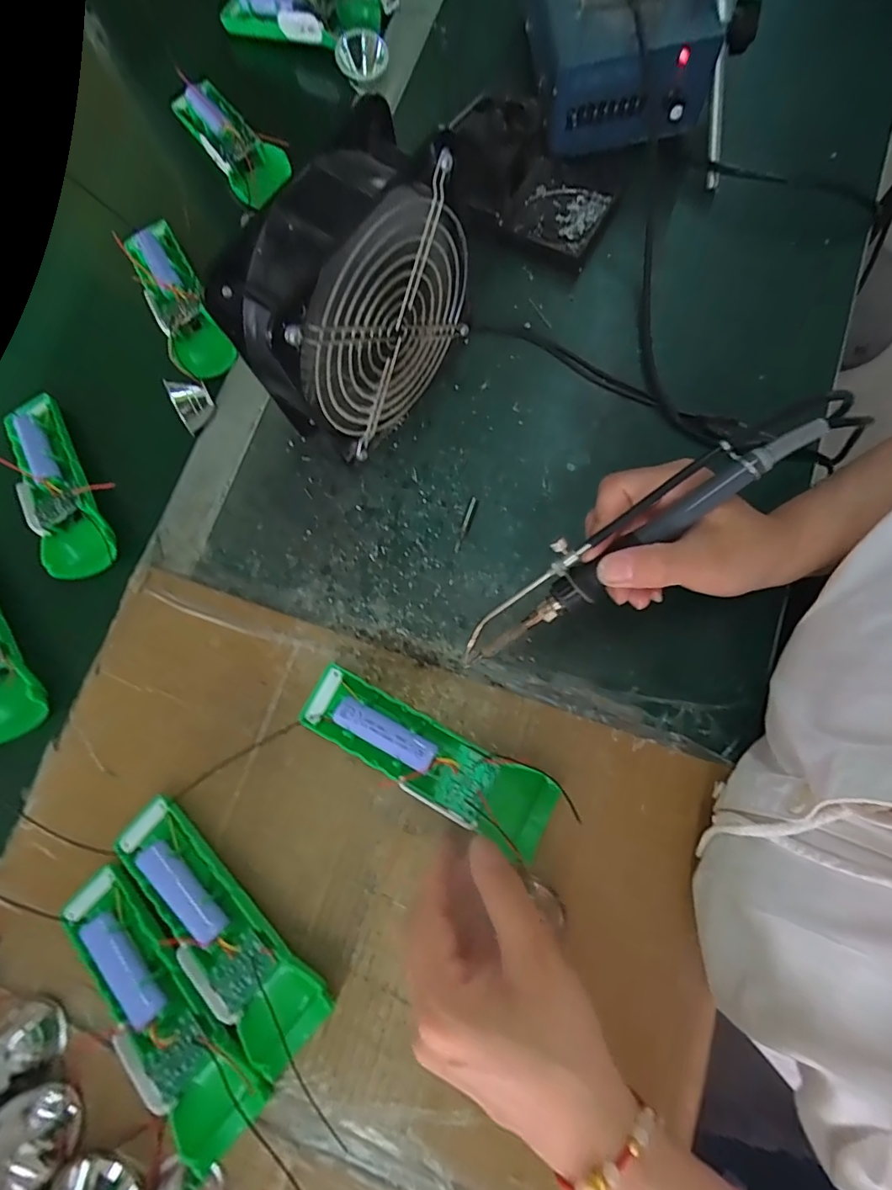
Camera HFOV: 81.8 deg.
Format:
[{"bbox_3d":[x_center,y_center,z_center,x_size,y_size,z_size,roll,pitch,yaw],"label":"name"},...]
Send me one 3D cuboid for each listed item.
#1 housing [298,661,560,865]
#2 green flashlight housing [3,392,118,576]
[{"bbox_3d":[-0.014,0.095,0.309,0.158,0.029,0.043,27,82,12],"label":"housing"},{"bbox_3d":[-0.295,-0.081,0.388,0.050,0.031,0.148,-31,75,-1],"label":"green flashlight housing"}]

